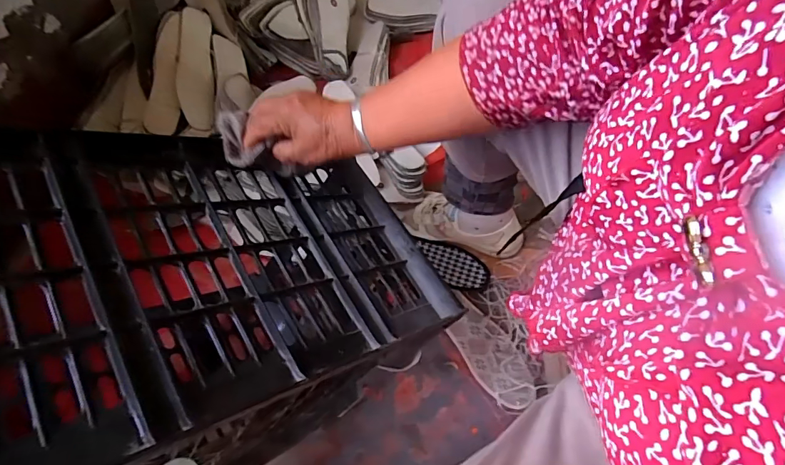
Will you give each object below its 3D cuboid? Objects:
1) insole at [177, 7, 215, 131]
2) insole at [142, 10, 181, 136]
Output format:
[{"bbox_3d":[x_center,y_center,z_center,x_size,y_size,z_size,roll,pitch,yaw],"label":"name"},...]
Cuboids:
[{"bbox_3d":[-0.367,-0.307,0.816,0.062,0.012,0.237,2,75,-36],"label":"insole"},{"bbox_3d":[-0.407,-0.291,0.794,0.053,0.012,0.241,8,75,-24],"label":"insole"}]

